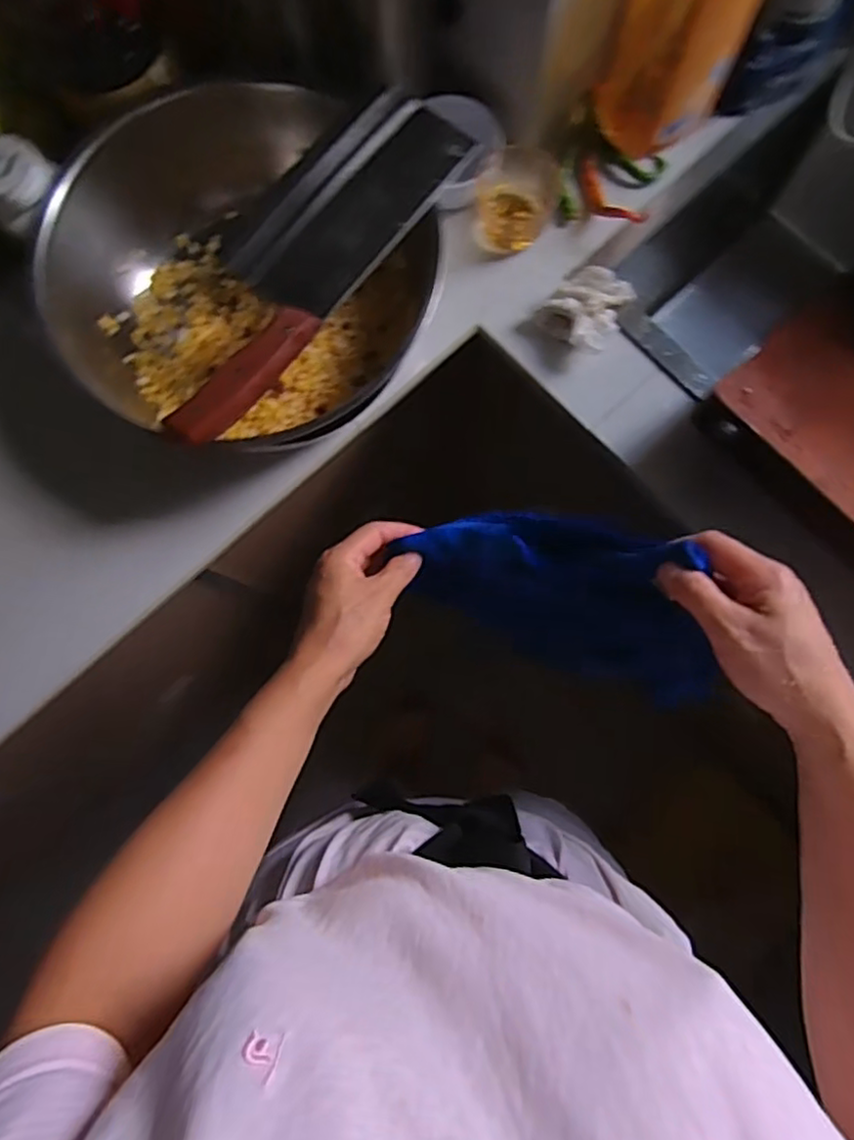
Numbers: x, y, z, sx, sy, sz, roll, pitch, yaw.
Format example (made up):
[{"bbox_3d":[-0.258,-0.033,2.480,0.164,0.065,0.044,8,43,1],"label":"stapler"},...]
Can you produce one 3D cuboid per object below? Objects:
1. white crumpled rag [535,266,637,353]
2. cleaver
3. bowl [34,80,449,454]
[{"bbox_3d":[0.133,-0.223,0.559,0.062,0.039,0.073,35,84,7],"label":"white crumpled rag"},{"bbox_3d":[-0.091,-0.226,0.472,0.091,0.022,0.302,36,84,7],"label":"cleaver"},{"bbox_3d":[-0.150,-0.235,0.537,0.257,0.105,0.252,0,81,2],"label":"bowl"}]

